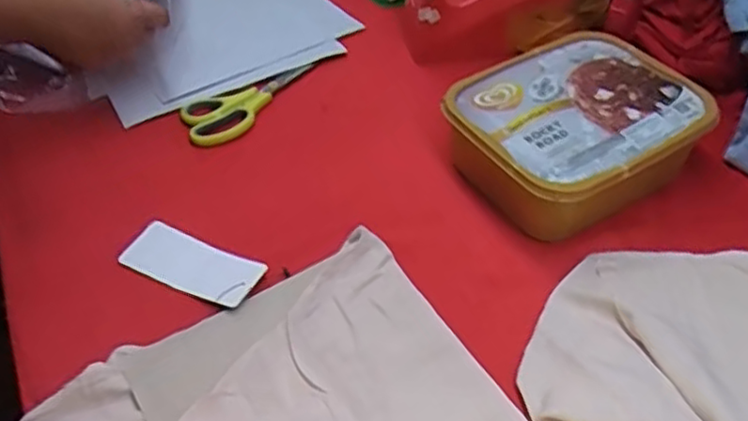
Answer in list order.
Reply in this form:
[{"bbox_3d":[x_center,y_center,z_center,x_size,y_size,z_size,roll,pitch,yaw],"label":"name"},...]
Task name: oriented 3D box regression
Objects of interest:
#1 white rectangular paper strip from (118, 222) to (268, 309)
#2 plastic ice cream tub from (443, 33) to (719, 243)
[{"bbox_3d":[-0.148,0.043,0.551,0.114,0.008,0.046,17,56,21],"label":"white rectangular paper strip"},{"bbox_3d":[0.170,-0.068,0.606,0.212,0.070,0.165,-25,51,-21],"label":"plastic ice cream tub"}]

